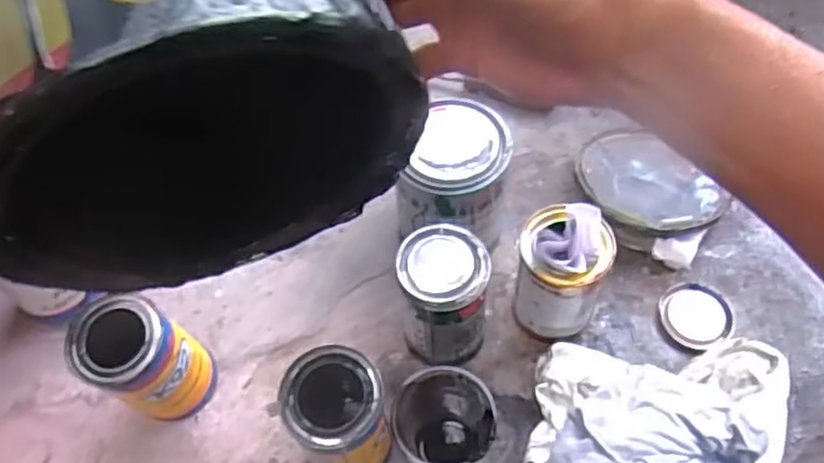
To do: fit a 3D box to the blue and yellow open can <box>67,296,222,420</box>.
[{"bbox_3d":[-0.218,0.111,0.573,0.065,0.143,0.072,26,64,17],"label":"blue and yellow open can"}]

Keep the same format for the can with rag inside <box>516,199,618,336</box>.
[{"bbox_3d":[0.123,0.040,0.585,0.069,0.143,0.063,-1,59,2],"label":"can with rag inside"}]

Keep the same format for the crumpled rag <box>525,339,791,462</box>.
[{"bbox_3d":[0.196,0.181,0.527,0.201,0.105,0.244,10,60,9],"label":"crumpled rag"}]

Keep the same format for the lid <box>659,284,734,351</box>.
[{"bbox_3d":[0.263,0.077,0.639,0.063,0.014,0.062,-1,59,2],"label":"lid"}]

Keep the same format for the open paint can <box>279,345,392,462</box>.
[{"bbox_3d":[-0.055,0.149,0.541,0.070,0.131,0.069,-1,59,2],"label":"open paint can"}]

